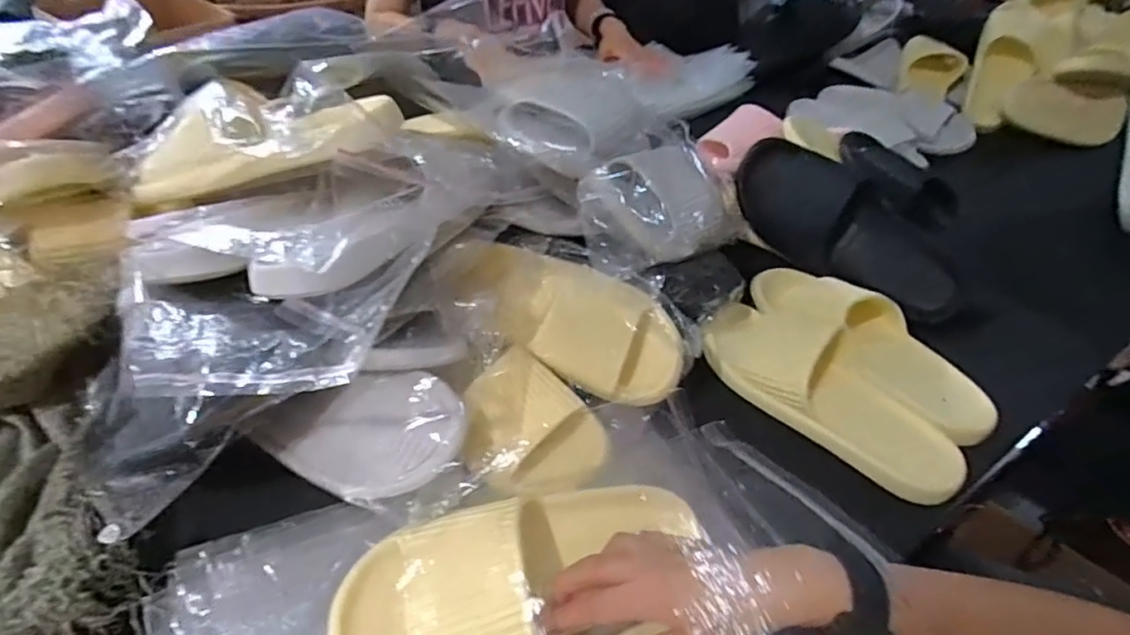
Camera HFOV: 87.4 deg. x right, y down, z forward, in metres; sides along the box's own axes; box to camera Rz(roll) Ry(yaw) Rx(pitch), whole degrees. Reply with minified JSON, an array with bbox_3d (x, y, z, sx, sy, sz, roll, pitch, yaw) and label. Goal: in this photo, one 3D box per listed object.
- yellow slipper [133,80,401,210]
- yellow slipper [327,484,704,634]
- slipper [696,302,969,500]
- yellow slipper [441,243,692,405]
[{"bbox_3d":[-0.246,-0.149,0.470,0.228,0.067,0.097,-7,41,15],"label":"yellow slipper"},{"bbox_3d":[-0.031,0.172,0.415,0.247,0.075,0.094,-16,47,-23],"label":"yellow slipper"},{"bbox_3d":[0.248,0.060,0.562,0.112,0.059,0.266,-25,51,-28],"label":"slipper"},{"bbox_3d":[0.004,-0.002,0.522,0.217,0.054,0.101,27,77,-9],"label":"yellow slipper"}]

